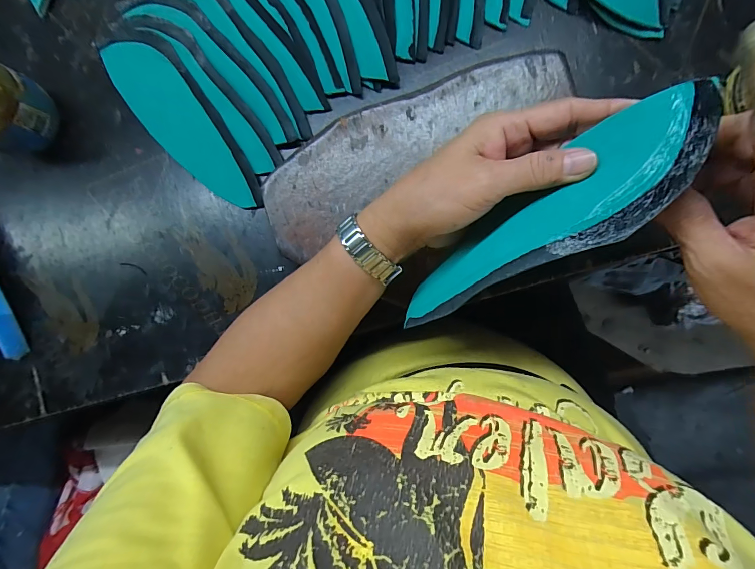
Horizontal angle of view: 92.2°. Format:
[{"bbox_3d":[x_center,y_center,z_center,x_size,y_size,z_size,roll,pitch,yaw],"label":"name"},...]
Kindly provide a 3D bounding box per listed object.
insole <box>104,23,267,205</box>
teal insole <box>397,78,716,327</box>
[{"bbox_3d":[-0.183,-0.152,0.340,0.063,0.014,0.205,-34,88,6],"label":"insole"},{"bbox_3d":[0.092,-0.028,0.218,0.206,0.018,0.059,-41,44,27],"label":"teal insole"}]

